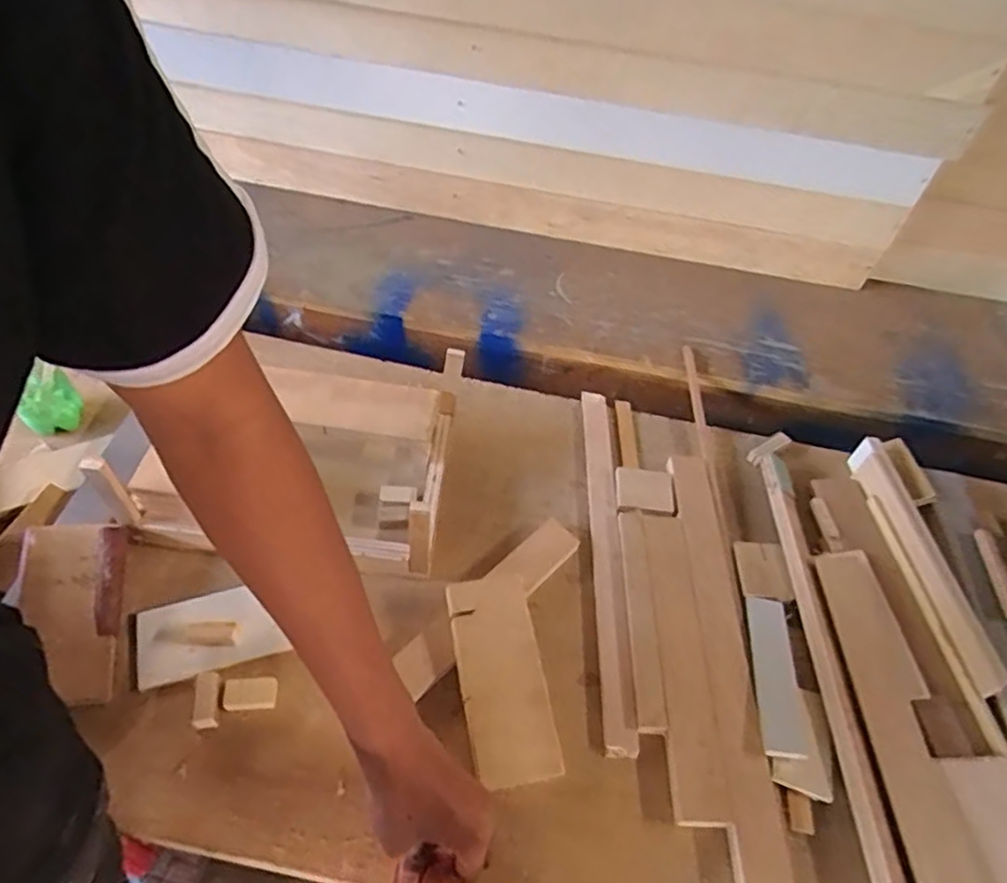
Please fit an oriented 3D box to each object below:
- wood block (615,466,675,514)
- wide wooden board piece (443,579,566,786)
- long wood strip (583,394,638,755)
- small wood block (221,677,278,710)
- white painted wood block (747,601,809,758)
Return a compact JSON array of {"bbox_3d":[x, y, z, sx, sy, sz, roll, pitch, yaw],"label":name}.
[{"bbox_3d":[0.154,0.053,0.703,0.061,0.007,0.055,7,50,-2],"label":"wood block"},{"bbox_3d":[-0.001,0.198,0.547,0.070,0.008,0.164,-7,61,-11],"label":"wide wooden board piece"},{"bbox_3d":[0.103,0.104,0.671,0.035,0.026,0.403,5,50,-3],"label":"long wood strip"},{"bbox_3d":[-0.213,0.212,0.542,0.041,0.016,0.024,0,50,-7],"label":"small wood block"},{"bbox_3d":[0.246,0.211,0.586,0.038,0.008,0.143,9,50,0],"label":"white painted wood block"}]

